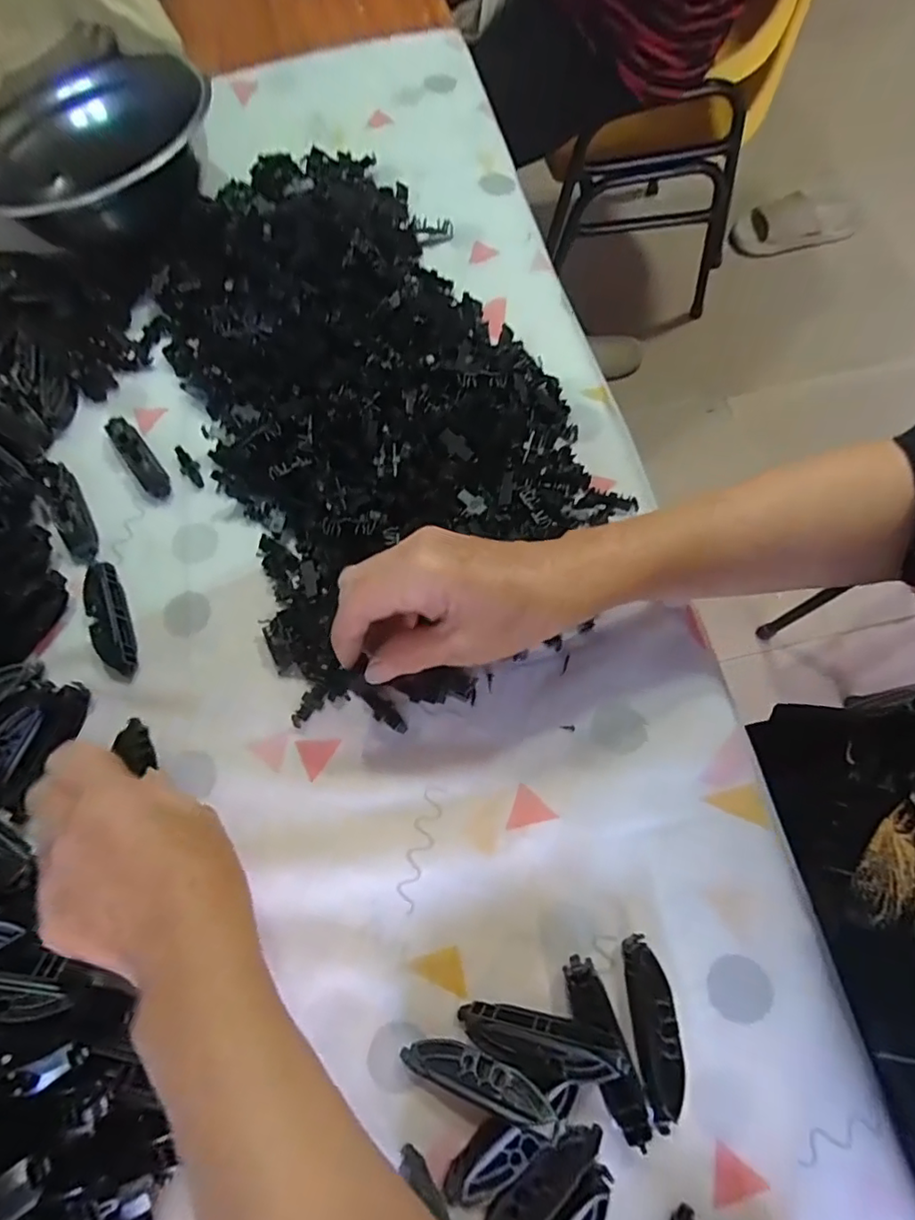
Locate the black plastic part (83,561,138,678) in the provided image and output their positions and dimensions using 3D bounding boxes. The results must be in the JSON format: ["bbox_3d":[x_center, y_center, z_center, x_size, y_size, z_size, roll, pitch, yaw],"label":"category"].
[{"bbox_3d":[-0.229,0.005,0.378,0.021,0.012,0.084,-21,72,-6],"label":"black plastic part"}]

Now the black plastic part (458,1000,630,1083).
[{"bbox_3d":[0.040,0.215,0.284,0.082,0.020,0.025,-3,69,25],"label":"black plastic part"}]

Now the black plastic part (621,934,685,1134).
[{"bbox_3d":[0.099,0.212,0.293,0.022,0.017,0.080,-3,71,1],"label":"black plastic part"}]

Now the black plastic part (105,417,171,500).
[{"bbox_3d":[-0.232,-0.112,0.420,0.018,0.016,0.070,-36,74,-10],"label":"black plastic part"}]

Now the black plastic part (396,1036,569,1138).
[{"bbox_3d":[0.011,0.226,0.280,0.080,0.014,0.018,6,70,24],"label":"black plastic part"}]

